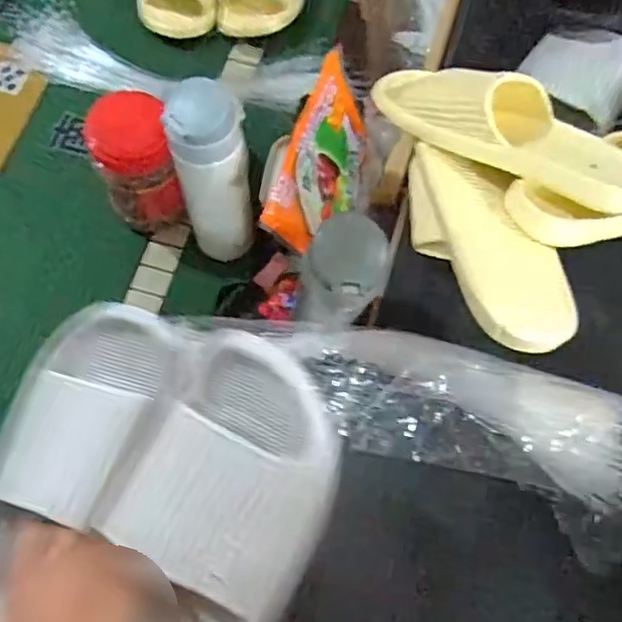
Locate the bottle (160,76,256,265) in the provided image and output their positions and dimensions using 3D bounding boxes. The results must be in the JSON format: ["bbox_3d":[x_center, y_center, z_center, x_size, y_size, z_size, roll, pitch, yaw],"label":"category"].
[{"bbox_3d":[-0.092,-0.125,0.619,0.066,0.210,0.058,-15,68,-7],"label":"bottle"}]

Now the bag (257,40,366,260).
[{"bbox_3d":[0.017,-0.129,0.597,0.035,0.111,0.175,-3,64,40],"label":"bag"}]

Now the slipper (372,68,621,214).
[{"bbox_3d":[0.180,-0.168,0.579,0.264,0.075,0.096,32,70,12],"label":"slipper"}]

